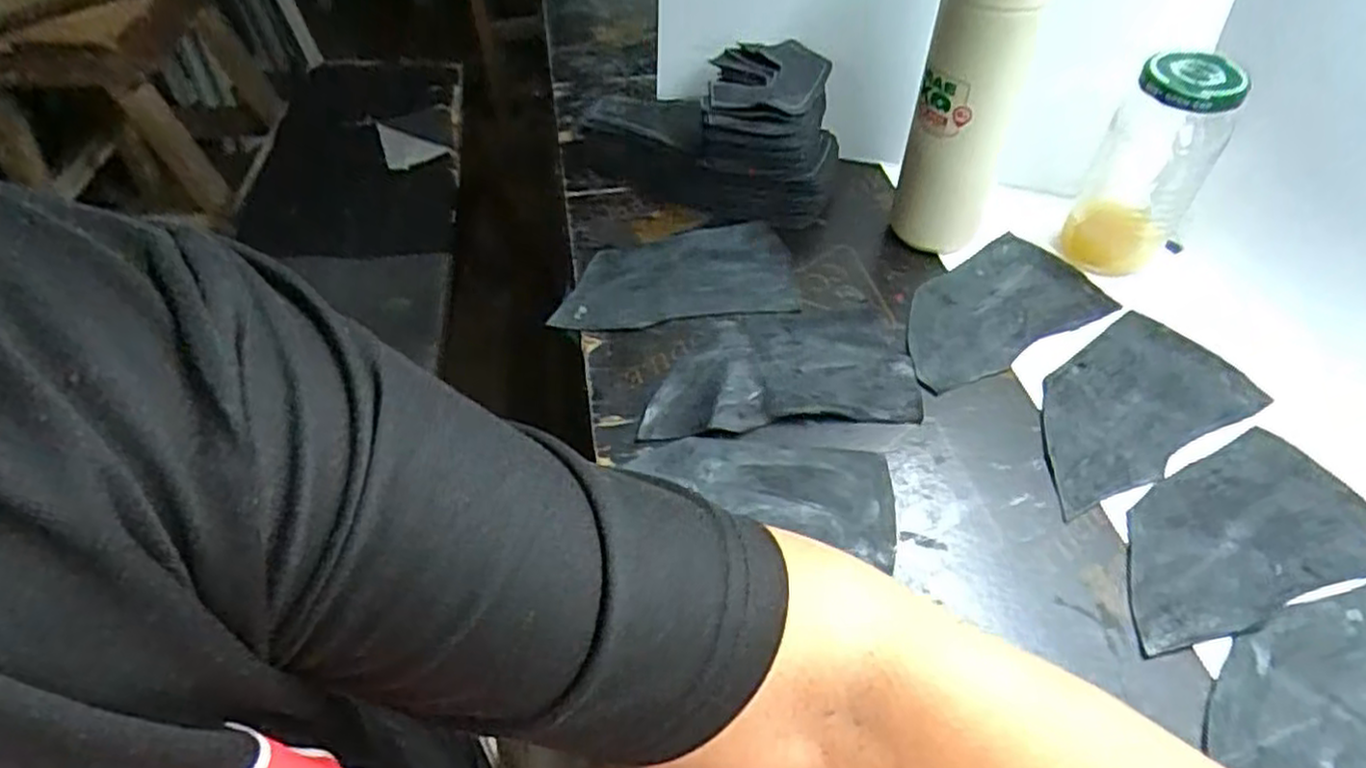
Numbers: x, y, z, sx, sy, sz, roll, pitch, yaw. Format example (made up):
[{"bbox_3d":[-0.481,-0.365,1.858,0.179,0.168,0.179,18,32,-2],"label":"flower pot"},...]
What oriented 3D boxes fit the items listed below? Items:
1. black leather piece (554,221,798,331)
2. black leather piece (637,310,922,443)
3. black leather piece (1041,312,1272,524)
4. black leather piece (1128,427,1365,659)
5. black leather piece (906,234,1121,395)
[{"bbox_3d":[-0.006,-0.079,0.553,0.166,0.009,0.091,-5,50,-4],"label":"black leather piece"},{"bbox_3d":[0.060,-0.012,0.485,0.167,0.006,0.098,-4,51,0],"label":"black leather piece"},{"bbox_3d":[0.273,0.012,0.467,0.163,0.005,0.088,-27,54,-17],"label":"black leather piece"},{"bbox_3d":[0.296,0.080,0.405,0.159,0.006,0.087,-16,52,-9],"label":"black leather piece"},{"bbox_3d":[0.210,-0.051,0.520,0.154,0.007,0.086,-26,59,-17],"label":"black leather piece"}]

